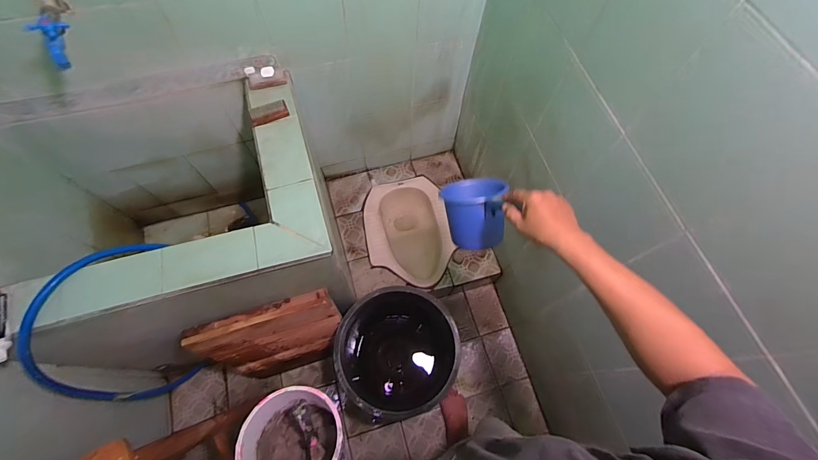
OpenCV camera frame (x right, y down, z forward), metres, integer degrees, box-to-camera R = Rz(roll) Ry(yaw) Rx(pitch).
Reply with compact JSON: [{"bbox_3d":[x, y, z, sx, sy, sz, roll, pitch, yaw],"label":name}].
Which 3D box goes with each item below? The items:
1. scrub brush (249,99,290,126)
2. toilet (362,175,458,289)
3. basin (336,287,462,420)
[{"bbox_3d":[-0.361,-0.303,0.941,0.094,0.035,0.032,-20,69,-11],"label":"scrub brush"},{"bbox_3d":[0.001,0.035,1.565,0.356,0.199,0.463,-11,67,-7],"label":"toilet"},{"bbox_3d":[-0.053,0.438,1.322,0.381,0.473,0.407,1,66,-2],"label":"basin"}]

